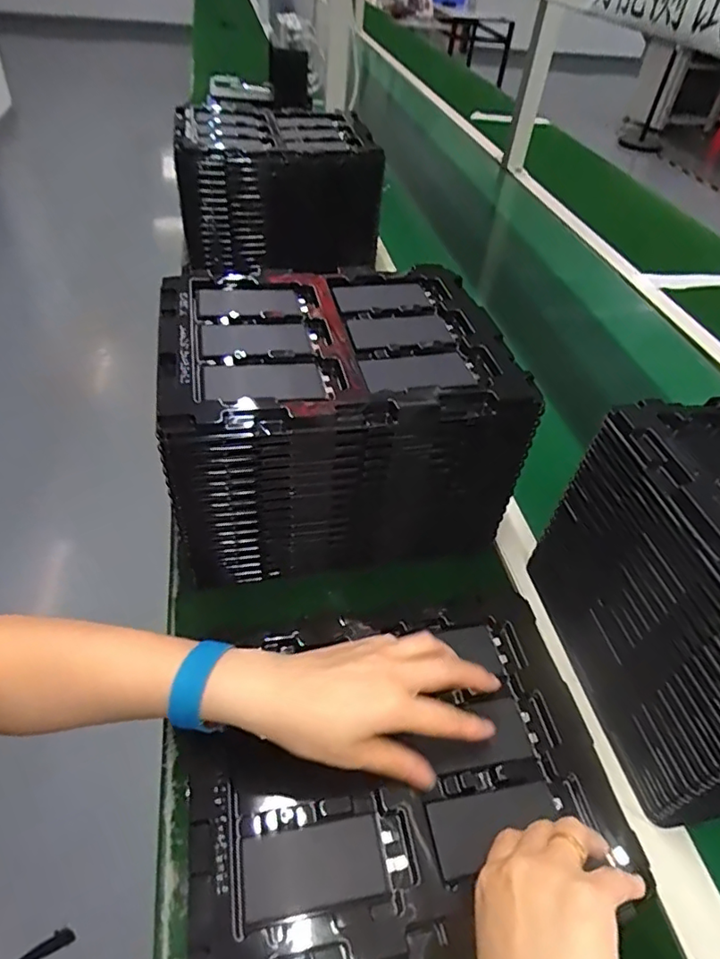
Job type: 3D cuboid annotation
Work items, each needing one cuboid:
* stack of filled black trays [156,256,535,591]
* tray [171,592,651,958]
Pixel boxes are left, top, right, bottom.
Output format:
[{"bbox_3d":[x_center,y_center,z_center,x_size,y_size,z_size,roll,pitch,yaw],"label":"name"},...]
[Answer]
[{"bbox_3d":[-0.025,-0.056,0.509,0.269,0.169,0.221,-7,47,-13],"label":"stack of filled black trays"},{"bbox_3d":[0.022,0.191,0.389,0.276,0.024,0.212,-5,47,-12],"label":"tray"}]

